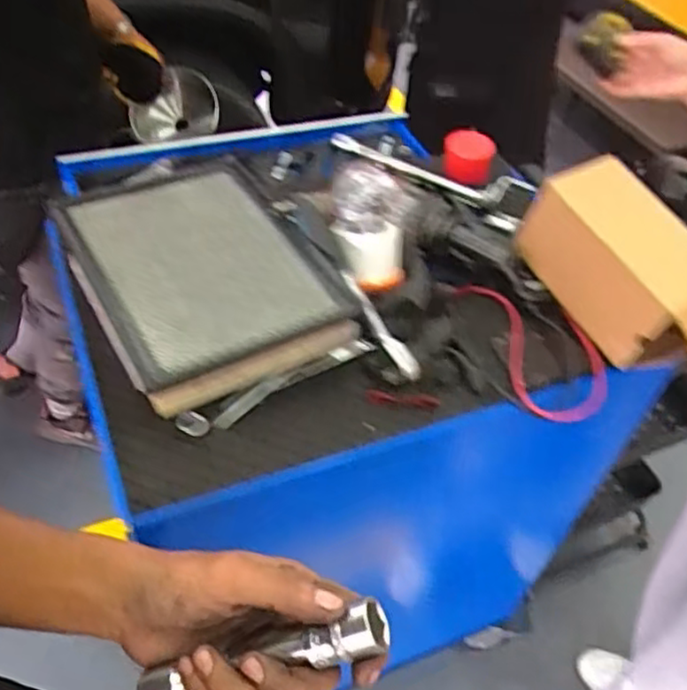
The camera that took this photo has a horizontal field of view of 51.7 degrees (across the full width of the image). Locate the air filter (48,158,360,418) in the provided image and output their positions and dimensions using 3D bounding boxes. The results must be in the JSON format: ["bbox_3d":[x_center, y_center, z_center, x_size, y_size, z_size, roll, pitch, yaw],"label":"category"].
[{"bbox_3d":[-0.167,-0.091,0.794,0.231,0.066,0.348,-22,53,-25],"label":"air filter"}]

